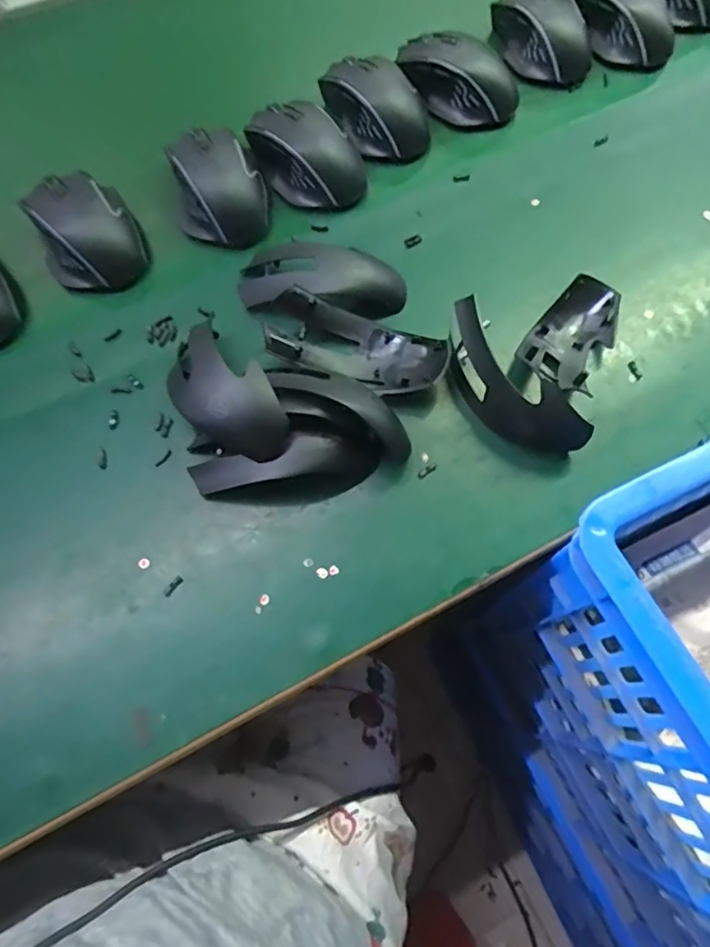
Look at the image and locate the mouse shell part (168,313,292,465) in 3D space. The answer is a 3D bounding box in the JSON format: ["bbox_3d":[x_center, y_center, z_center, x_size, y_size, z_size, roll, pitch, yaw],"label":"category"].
[{"bbox_3d":[-0.081,-0.048,0.345,0.047,0.032,0.102,-38,73,-13],"label":"mouse shell part"}]

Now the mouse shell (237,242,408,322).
[{"bbox_3d":[-0.024,-0.141,0.407,0.120,0.033,0.058,2,69,2],"label":"mouse shell"}]

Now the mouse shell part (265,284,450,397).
[{"bbox_3d":[0.002,-0.085,0.379,0.118,0.033,0.052,12,69,5],"label":"mouse shell part"}]

